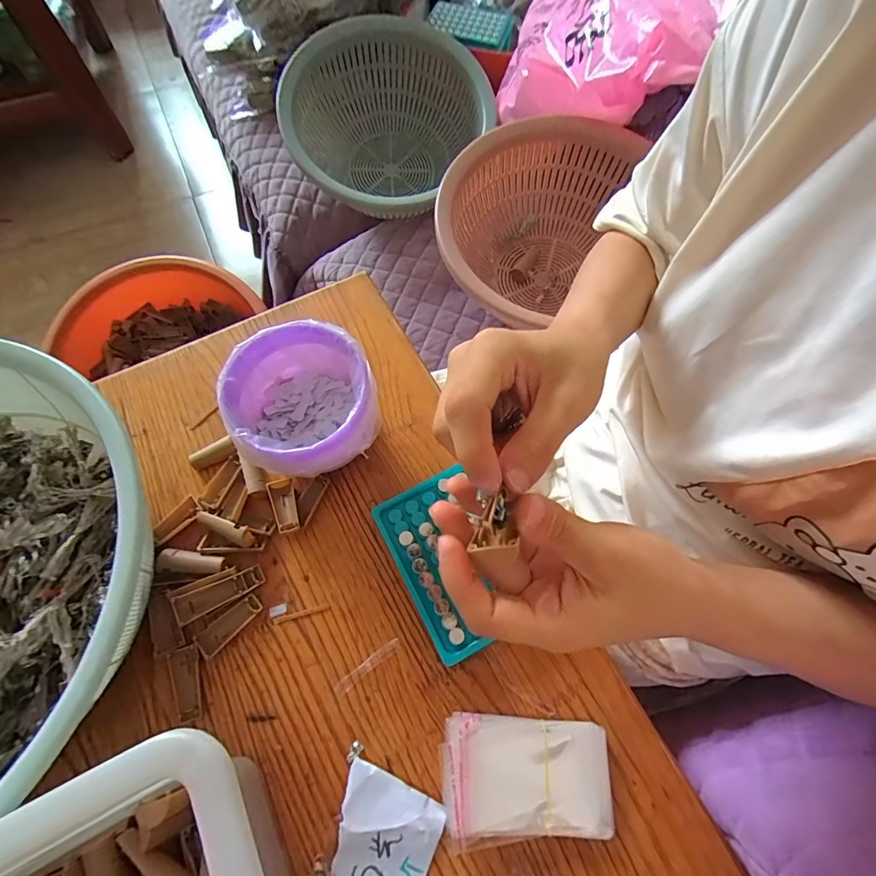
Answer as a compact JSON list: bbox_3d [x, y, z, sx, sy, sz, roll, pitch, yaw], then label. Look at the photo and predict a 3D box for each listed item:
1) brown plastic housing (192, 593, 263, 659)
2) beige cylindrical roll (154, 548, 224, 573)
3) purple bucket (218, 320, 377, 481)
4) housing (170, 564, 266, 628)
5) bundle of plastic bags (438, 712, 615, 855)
[{"bbox_3d":[-0.159,0.143,0.326,0.048,0.011,0.020,-38,73,-14],"label":"brown plastic housing"},{"bbox_3d":[-0.198,0.099,0.341,0.050,0.011,0.017,2,68,1],"label":"beige cylindrical roll"},{"bbox_3d":[-0.105,-0.022,0.351,0.104,0.091,0.107,0,68,0],"label":"purple bucket"},{"bbox_3d":[-0.168,0.119,0.329,0.063,0.011,0.021,-21,69,-25],"label":"housing"},{"bbox_3d":[0.061,0.230,0.292,0.113,0.016,0.069,-3,68,-2],"label":"bundle of plastic bags"}]

